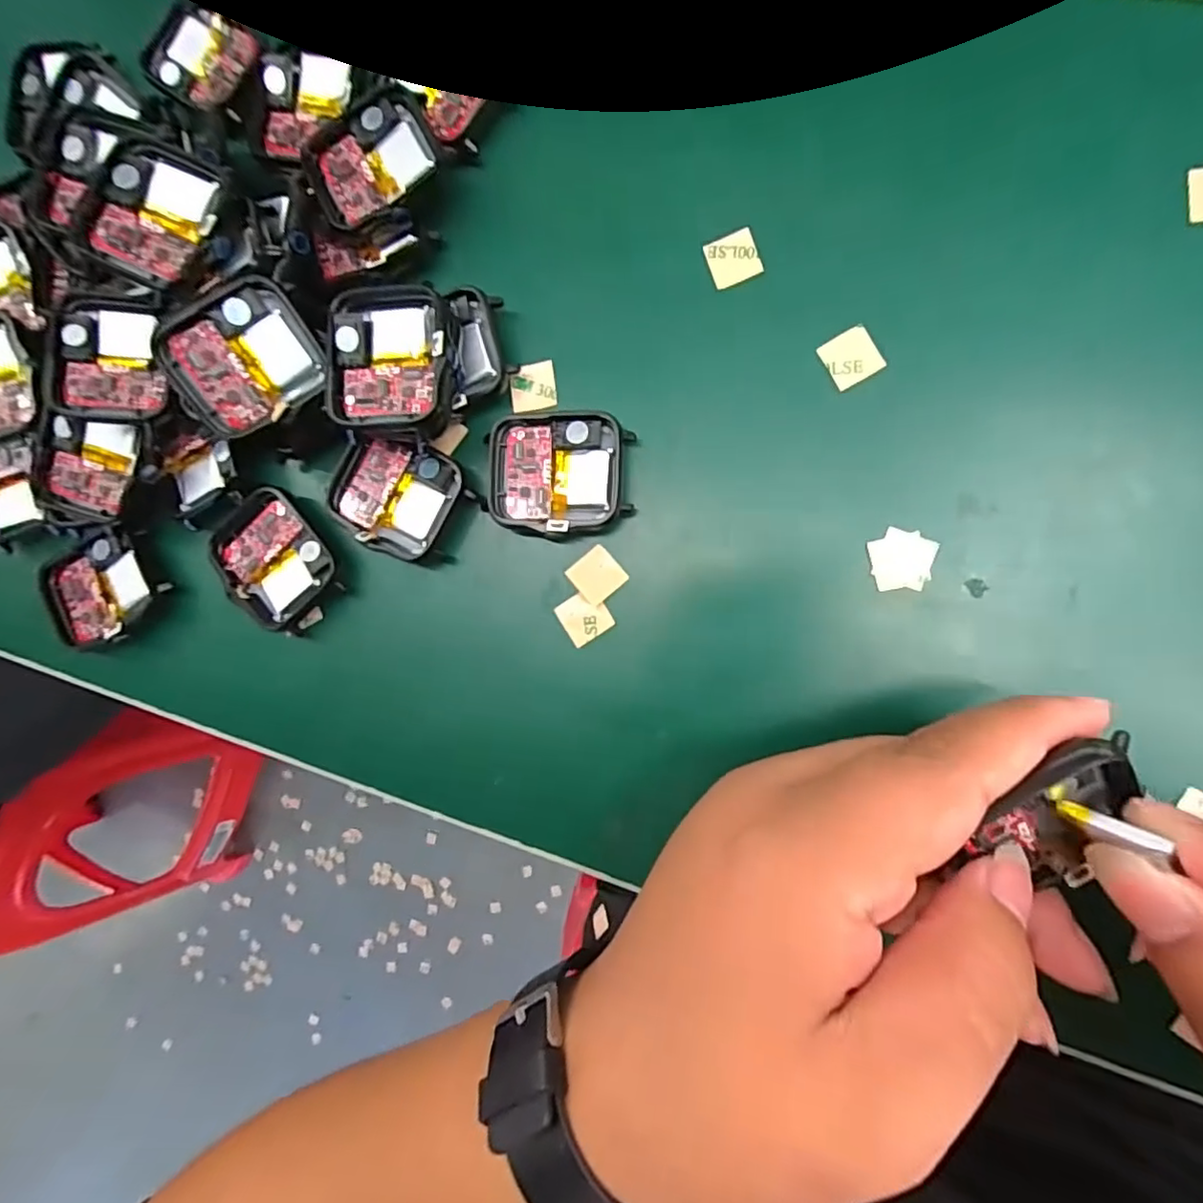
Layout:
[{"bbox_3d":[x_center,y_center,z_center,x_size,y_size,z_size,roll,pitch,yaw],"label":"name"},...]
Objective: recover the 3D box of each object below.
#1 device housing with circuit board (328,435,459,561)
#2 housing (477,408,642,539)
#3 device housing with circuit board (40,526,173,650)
[{"bbox_3d":[-0.070,-0.035,0.205,0.041,0.006,0.036,21,92,9],"label":"device housing with circuit board"},{"bbox_3d":[-0.014,-0.040,0.197,0.045,0.008,0.039,3,89,9],"label":"housing"},{"bbox_3d":[-0.180,-0.005,0.223,0.040,0.008,0.037,-36,83,6],"label":"device housing with circuit board"}]

